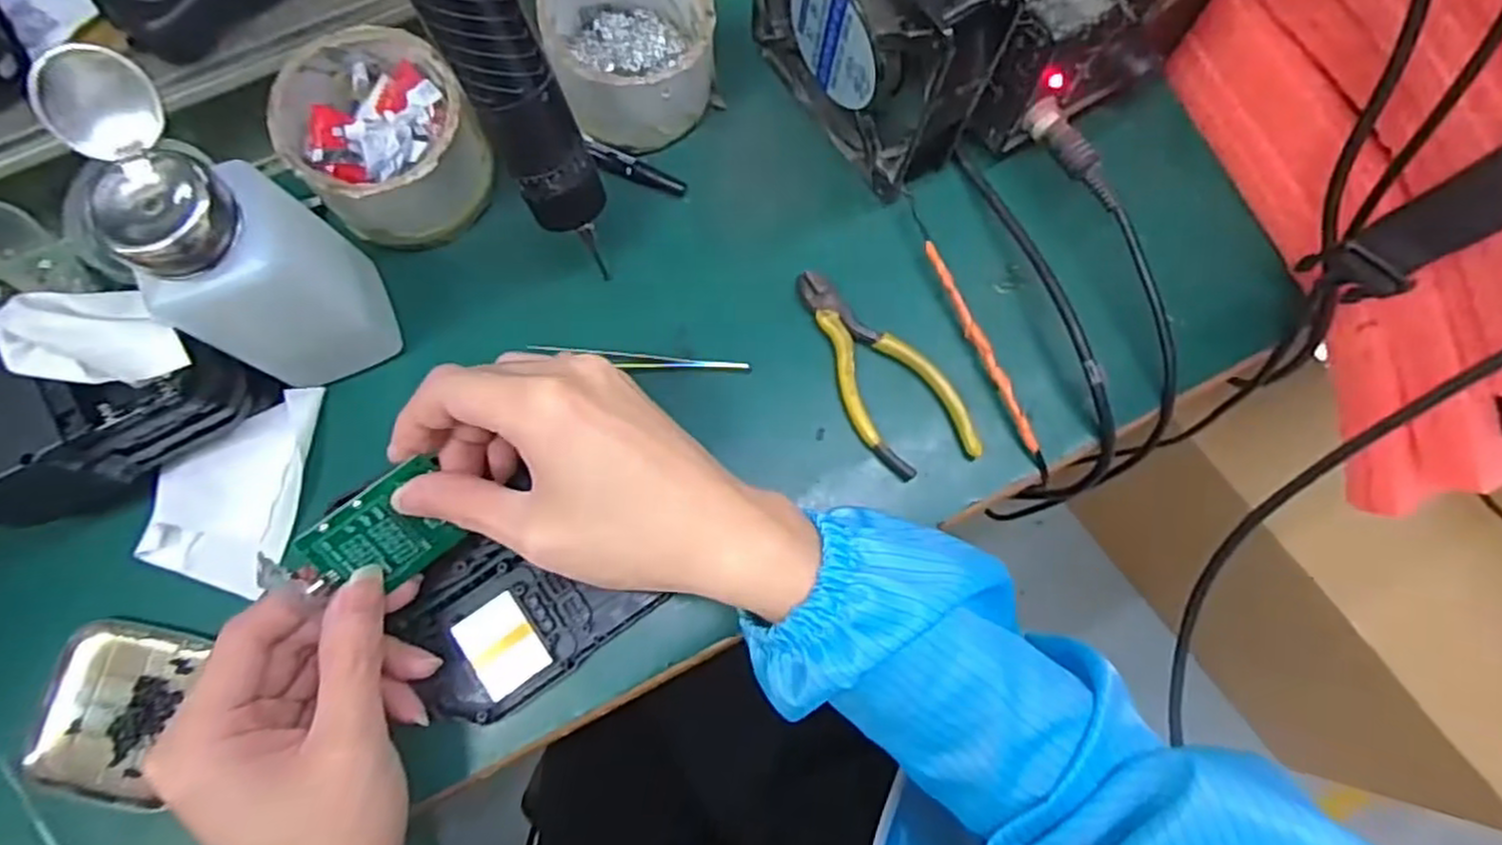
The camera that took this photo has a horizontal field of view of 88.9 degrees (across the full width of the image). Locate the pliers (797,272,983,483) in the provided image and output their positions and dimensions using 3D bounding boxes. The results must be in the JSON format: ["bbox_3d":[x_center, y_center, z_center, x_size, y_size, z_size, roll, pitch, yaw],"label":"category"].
[{"bbox_3d":[0.063,-0.027,0.371,0.050,0.010,0.114,-26,79,-7],"label":"pliers"}]

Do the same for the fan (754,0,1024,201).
[{"bbox_3d":[0.053,-0.184,0.350,0.044,0.120,0.121,-38,81,-10],"label":"fan"}]

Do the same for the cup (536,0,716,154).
[{"bbox_3d":[-0.061,-0.189,0.382,0.082,0.051,0.085,-11,77,-4],"label":"cup"}]

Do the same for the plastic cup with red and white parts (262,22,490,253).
[{"bbox_3d":[-0.169,-0.131,0.359,0.076,0.055,0.084,-28,79,-8],"label":"plastic cup with red and white parts"}]

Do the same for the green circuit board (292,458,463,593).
[{"bbox_3d":[-0.145,0.045,0.303,0.052,0.045,0.004,-36,38,-26],"label":"green circuit board"}]

